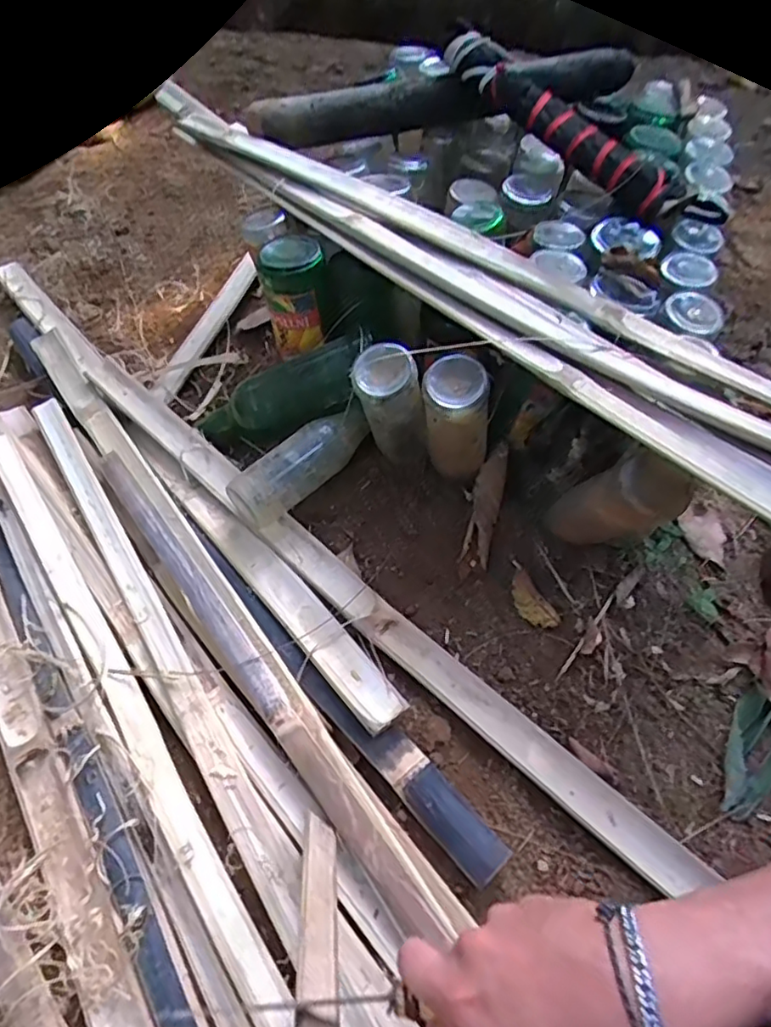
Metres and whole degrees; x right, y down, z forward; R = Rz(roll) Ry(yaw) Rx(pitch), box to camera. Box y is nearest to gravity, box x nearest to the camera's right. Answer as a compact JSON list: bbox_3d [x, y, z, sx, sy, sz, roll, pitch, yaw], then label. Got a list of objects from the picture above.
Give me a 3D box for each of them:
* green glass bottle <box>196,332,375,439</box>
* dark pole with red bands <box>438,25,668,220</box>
[{"bbox_3d":[-0.113,-0.133,0.687,0.236,0.065,0.062,-19,49,32],"label":"green glass bottle"},{"bbox_3d":[0.185,-0.450,0.701,0.049,0.041,0.339,-36,73,-19],"label":"dark pole with red bands"}]

